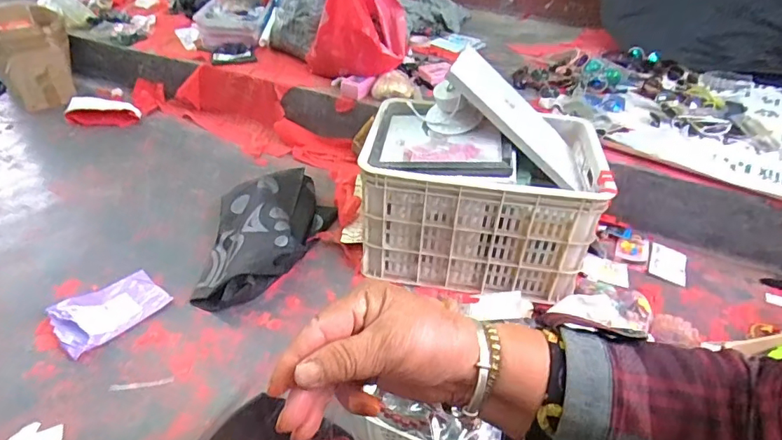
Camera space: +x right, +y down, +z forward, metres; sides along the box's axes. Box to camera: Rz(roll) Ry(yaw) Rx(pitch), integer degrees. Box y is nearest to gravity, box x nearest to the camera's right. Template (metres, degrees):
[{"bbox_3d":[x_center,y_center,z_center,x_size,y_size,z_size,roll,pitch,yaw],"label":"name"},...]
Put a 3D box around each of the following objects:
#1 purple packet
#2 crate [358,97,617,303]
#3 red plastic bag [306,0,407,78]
[{"bbox_3d":[-0.590,0.180,1.013,0.141,0.030,0.203,28,43,30],"label":"purple packet"},{"bbox_3d":[0.204,-0.060,1.122,0.503,0.320,0.335,8,37,6],"label":"crate"},{"bbox_3d":[-0.089,-0.605,1.501,0.234,0.344,0.305,-18,41,-26],"label":"red plastic bag"}]

